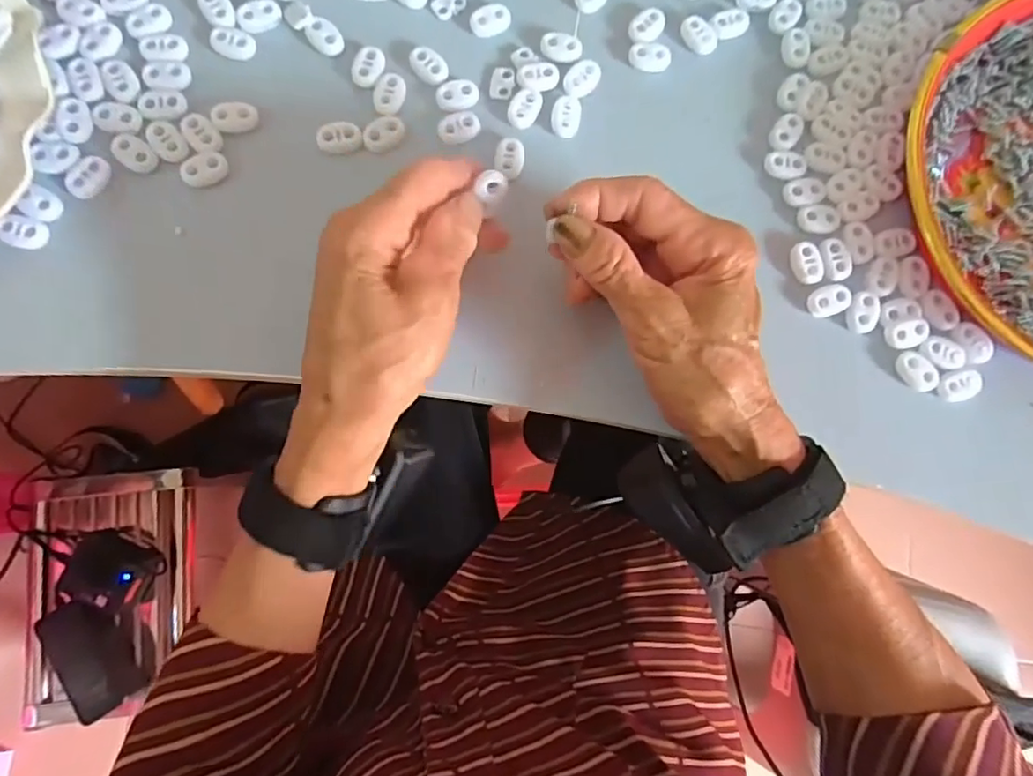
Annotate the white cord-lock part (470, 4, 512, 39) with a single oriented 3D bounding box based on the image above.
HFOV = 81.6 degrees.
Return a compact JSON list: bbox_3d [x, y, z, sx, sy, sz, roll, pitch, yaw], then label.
[{"bbox_3d":[-0.013,-0.196,0.319,0.022,0.006,0.015,-26,85,-6],"label":"white cord-lock part"}]

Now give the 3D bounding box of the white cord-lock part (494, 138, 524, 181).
[{"bbox_3d":[-0.003,-0.118,0.307,0.014,0.004,0.022,6,82,-2],"label":"white cord-lock part"}]

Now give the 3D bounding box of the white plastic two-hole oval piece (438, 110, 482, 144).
[{"bbox_3d":[-0.029,-0.135,0.306,0.022,0.004,0.016,-28,85,-7],"label":"white plastic two-hole oval piece"}]

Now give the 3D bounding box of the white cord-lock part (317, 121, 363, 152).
[{"bbox_3d":[-0.089,-0.126,0.300,0.022,0.007,0.014,-4,83,-4],"label":"white cord-lock part"}]

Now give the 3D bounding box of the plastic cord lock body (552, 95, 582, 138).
[{"bbox_3d":[0.026,-0.143,0.316,0.015,0.004,0.023,12,82,-2],"label":"plastic cord lock body"}]

